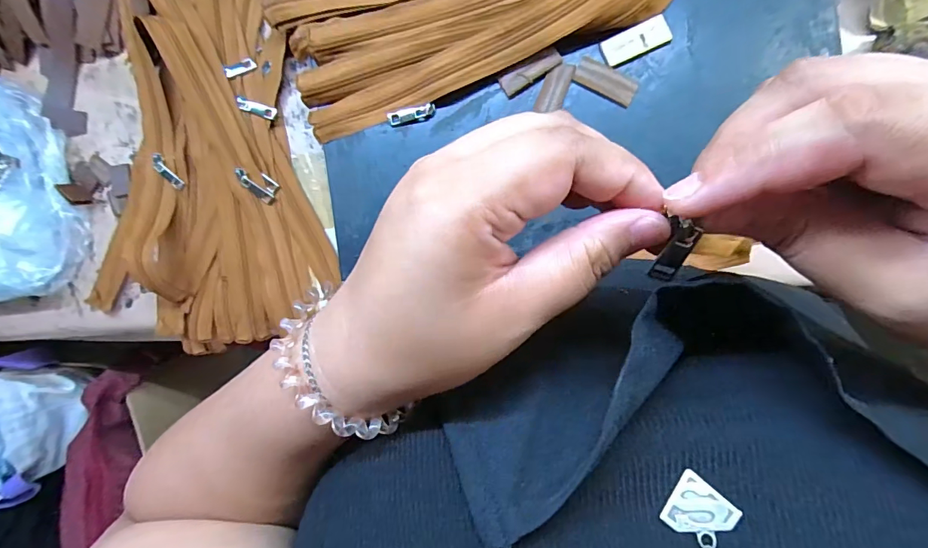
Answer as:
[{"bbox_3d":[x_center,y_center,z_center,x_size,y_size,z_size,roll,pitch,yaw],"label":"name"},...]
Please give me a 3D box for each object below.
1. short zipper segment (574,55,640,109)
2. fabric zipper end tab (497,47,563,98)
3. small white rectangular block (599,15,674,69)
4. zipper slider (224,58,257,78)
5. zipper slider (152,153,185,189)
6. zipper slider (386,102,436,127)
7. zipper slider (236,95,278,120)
[{"bbox_3d":[0.111,-0.151,0.340,0.049,0.004,0.020,30,96,5],"label":"short zipper segment"},{"bbox_3d":[0.053,-0.161,0.345,0.049,0.004,0.017,-30,95,14],"label":"fabric zipper end tab"},{"bbox_3d":[0.132,-0.178,0.334,0.049,0.004,0.022,-20,90,8],"label":"small white rectangular block"},{"bbox_3d":[-0.203,-0.187,0.395,0.028,0.004,0.012,-29,89,-14],"label":"zipper slider"},{"bbox_3d":[-0.282,-0.097,0.414,0.012,0.004,0.038,-35,102,8],"label":"zipper slider"},{"bbox_3d":[-0.044,-0.133,0.364,0.040,0.006,0.011,-10,92,8],"label":"zipper slider"},{"bbox_3d":[-0.189,-0.150,0.395,0.036,0.006,0.012,19,95,-6],"label":"zipper slider"}]

